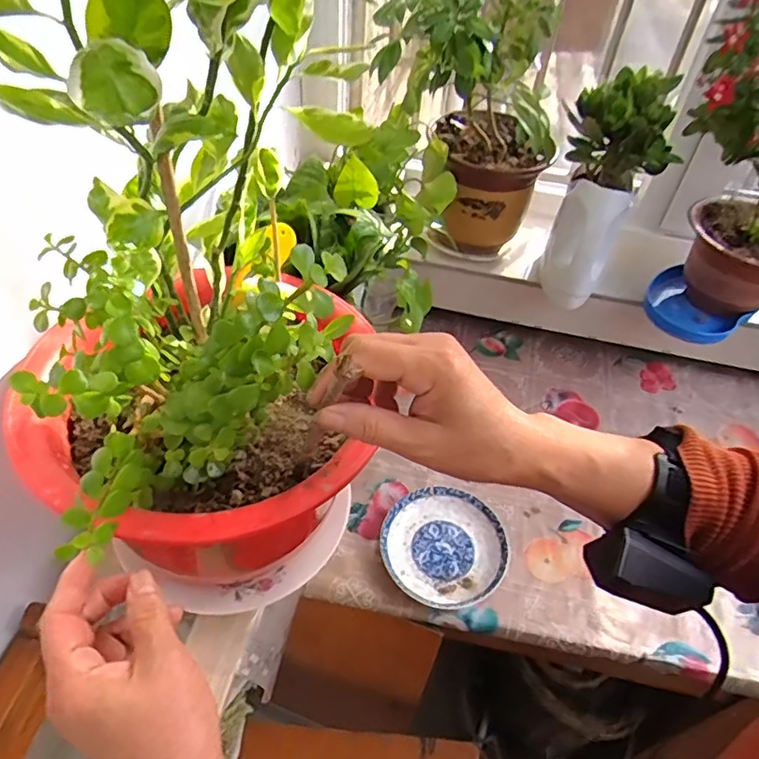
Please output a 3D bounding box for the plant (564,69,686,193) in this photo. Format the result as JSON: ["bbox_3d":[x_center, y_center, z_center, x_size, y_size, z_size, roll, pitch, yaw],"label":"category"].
[{"bbox_3d":[0.327,-0.337,0.776,0.138,0.132,0.119,17,48,10],"label":"plant"}]

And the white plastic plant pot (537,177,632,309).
[{"bbox_3d":[0.293,-0.198,0.832,0.084,0.189,0.064,23,50,15],"label":"white plastic plant pot"}]

